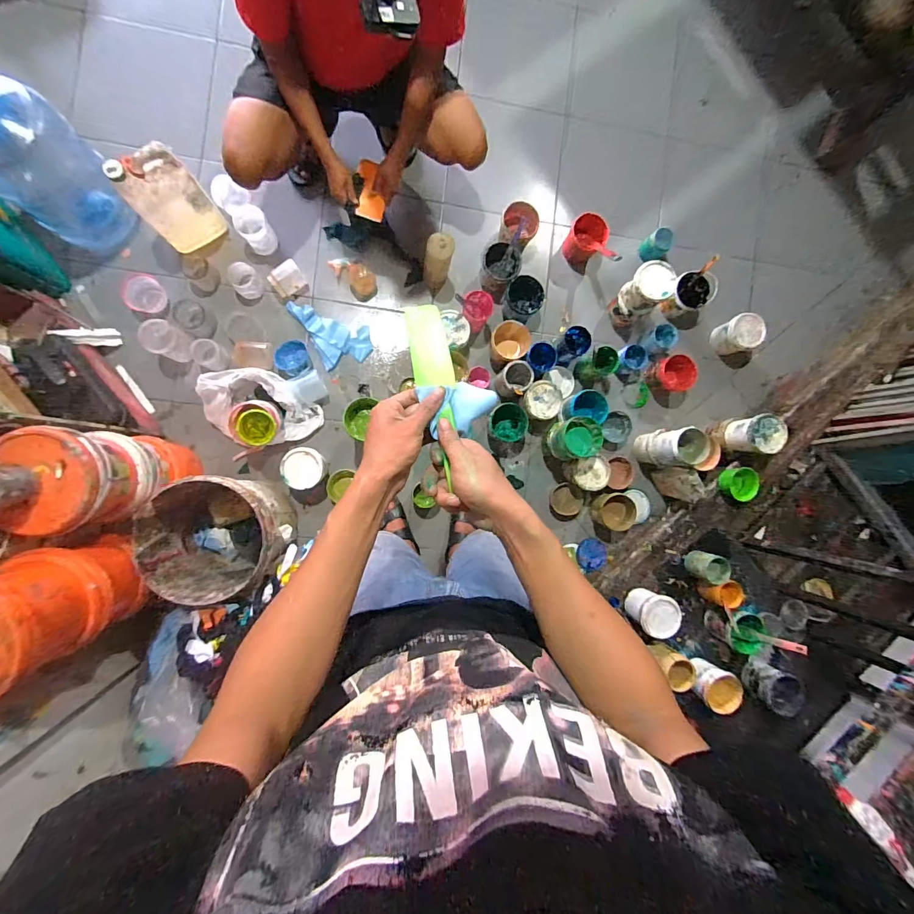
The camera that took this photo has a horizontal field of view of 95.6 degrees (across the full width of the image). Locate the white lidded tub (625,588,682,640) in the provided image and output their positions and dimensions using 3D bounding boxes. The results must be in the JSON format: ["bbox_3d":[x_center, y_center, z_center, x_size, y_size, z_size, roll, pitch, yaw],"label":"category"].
[{"bbox_3d":[0.624,0.496,1.343,0.118,0.164,0.122,0,89,-7],"label":"white lidded tub"}]

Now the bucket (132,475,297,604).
[{"bbox_3d":[-0.646,0.209,1.183,0.319,0.345,0.302,0,89,-7],"label":"bucket"}]

